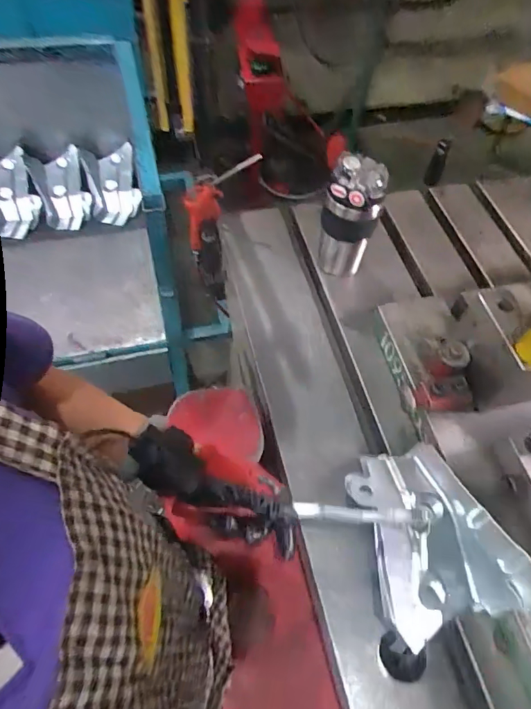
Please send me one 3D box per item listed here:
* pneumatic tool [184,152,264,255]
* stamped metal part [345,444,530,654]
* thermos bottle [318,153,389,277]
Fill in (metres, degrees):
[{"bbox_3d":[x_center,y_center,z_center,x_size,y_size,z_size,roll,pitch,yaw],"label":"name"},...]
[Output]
[{"bbox_3d":[-0.095,-0.262,0.792,0.074,0.228,0.039,12,51,-35],"label":"pneumatic tool"},{"bbox_3d":[0.178,0.194,0.514,0.145,0.063,0.195,-11,59,-12],"label":"stamped metal part"},{"bbox_3d":[0.123,-0.194,0.692,0.080,0.192,0.068,20,58,8],"label":"thermos bottle"}]

